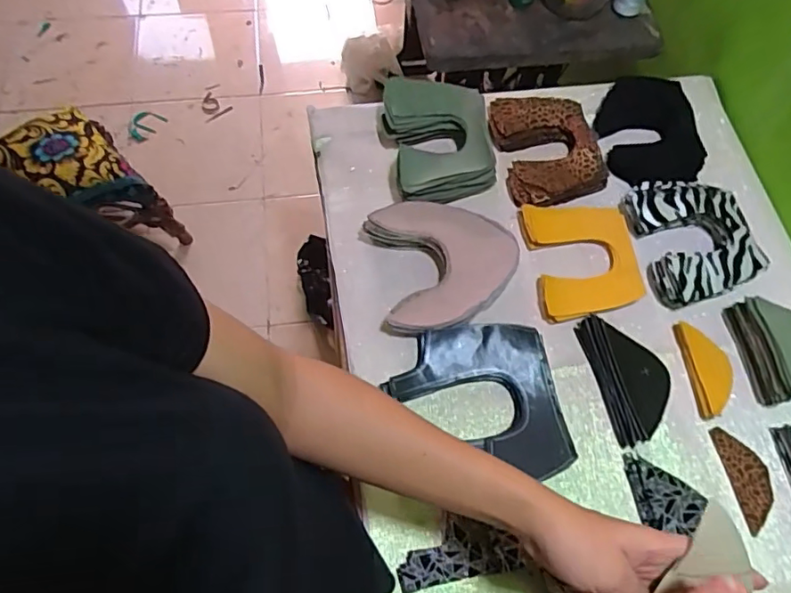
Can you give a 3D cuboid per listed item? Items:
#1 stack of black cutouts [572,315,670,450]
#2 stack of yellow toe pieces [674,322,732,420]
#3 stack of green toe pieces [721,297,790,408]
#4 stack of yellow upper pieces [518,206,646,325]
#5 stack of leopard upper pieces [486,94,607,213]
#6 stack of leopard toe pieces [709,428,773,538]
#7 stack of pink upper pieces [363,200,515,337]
[{"bbox_3d":[0.260,0.087,0.623,0.070,0.032,0.142,-14,67,-9],"label":"stack of black cutouts"},{"bbox_3d":[0.359,0.083,0.634,0.053,0.011,0.106,-4,66,-4],"label":"stack of yellow toe pieces"},{"bbox_3d":[0.430,0.054,0.621,0.051,0.068,0.122,-5,66,-4],"label":"stack of green toe pieces"},{"bbox_3d":[0.230,-0.049,0.692,0.128,0.033,0.155,-8,66,-6],"label":"stack of yellow upper pieces"},{"bbox_3d":[0.207,-0.201,0.763,0.133,0.037,0.174,-10,66,-7],"label":"stack of leopard upper pieces"},{"bbox_3d":[0.380,0.194,0.599,0.042,0.007,0.105,-10,66,-7],"label":"stack of leopard toe pieces"},{"bbox_3d":[0.061,-0.036,0.674,0.176,0.061,0.168,-8,66,-6],"label":"stack of pink upper pieces"}]

